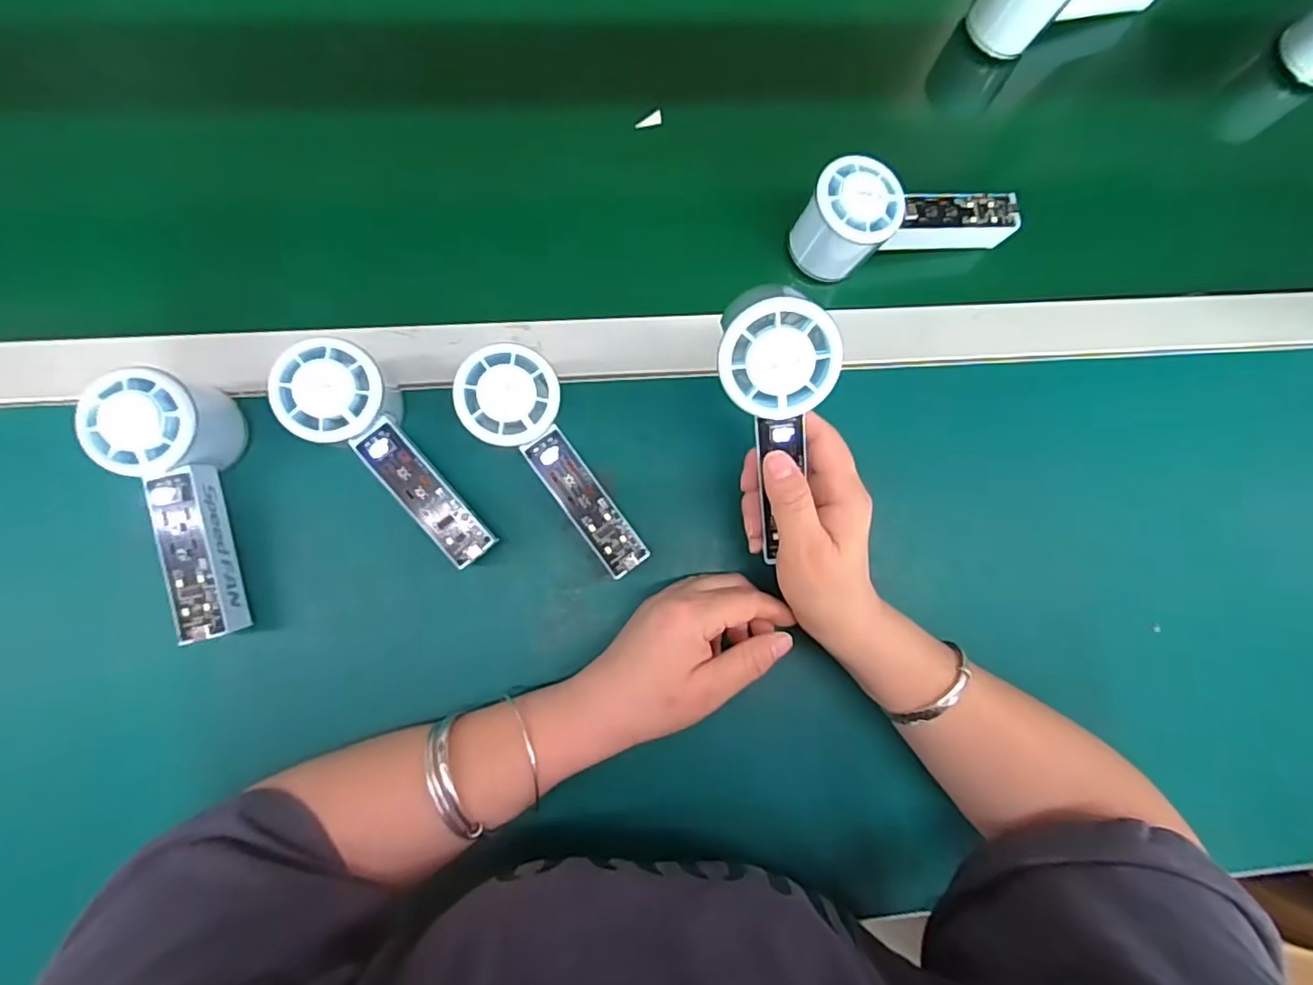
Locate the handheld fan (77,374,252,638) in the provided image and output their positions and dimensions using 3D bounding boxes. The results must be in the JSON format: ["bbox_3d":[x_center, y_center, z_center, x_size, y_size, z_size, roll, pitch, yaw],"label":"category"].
[{"bbox_3d":[-0.271,0.006,0.352,0.053,0.060,0.149,-9,98,-4],"label":"handheld fan"}]

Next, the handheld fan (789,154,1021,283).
[{"bbox_3d":[0.170,-0.184,0.397,0.148,0.056,0.061,-7,85,-4],"label":"handheld fan"}]

